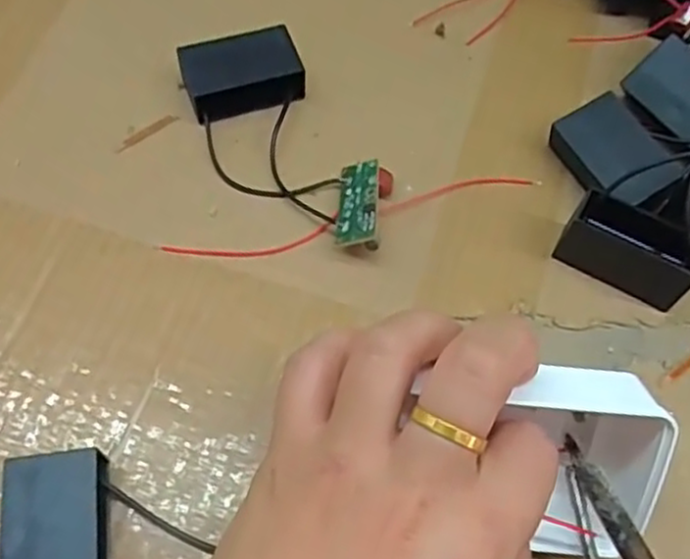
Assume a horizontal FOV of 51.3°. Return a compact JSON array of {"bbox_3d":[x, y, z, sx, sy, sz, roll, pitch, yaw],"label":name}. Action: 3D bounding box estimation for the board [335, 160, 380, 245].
[{"bbox_3d":[0.006,-0.030,0.281,0.016,0.006,0.042,-10,48,16],"label":"board"}]

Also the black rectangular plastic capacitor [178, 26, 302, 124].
[{"bbox_3d":[-0.043,-0.086,0.305,0.047,0.018,0.032,-16,64,-11],"label":"black rectangular plastic capacitor"}]

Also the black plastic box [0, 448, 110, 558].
[{"bbox_3d":[-0.086,0.078,0.217,0.030,0.019,0.047,-7,63,-6],"label":"black plastic box"}]

